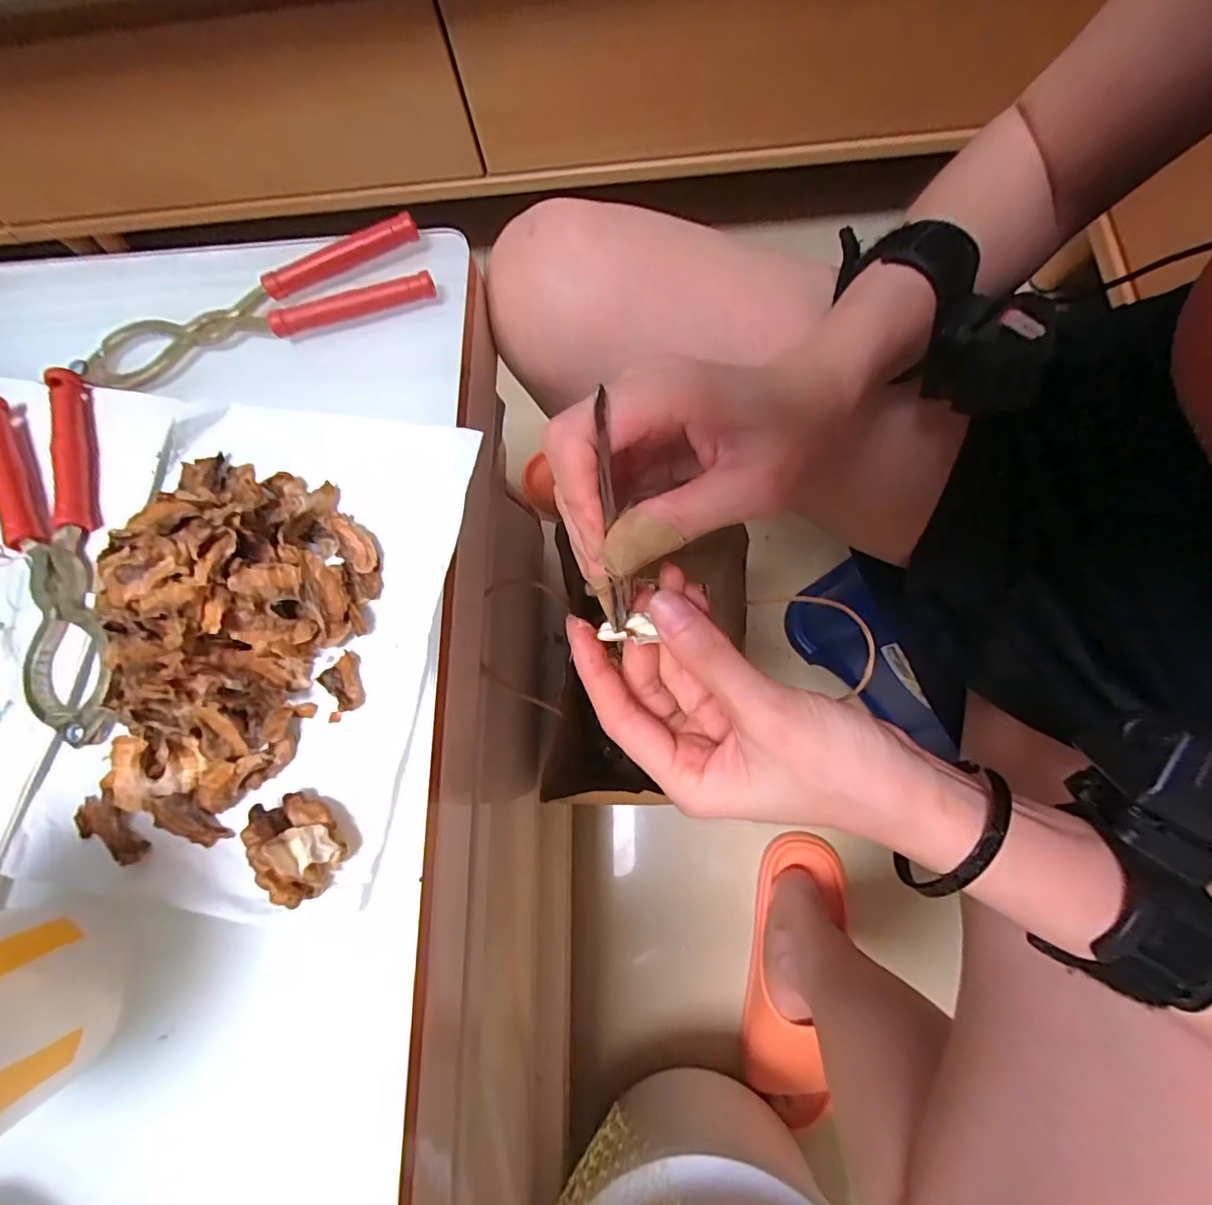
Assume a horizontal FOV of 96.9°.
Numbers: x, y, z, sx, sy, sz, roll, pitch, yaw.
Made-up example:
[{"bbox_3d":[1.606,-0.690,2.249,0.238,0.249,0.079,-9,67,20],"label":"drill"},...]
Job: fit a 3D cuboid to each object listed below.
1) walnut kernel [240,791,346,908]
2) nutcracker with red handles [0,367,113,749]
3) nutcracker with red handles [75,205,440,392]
[{"bbox_3d":[-0.101,0.079,0.178,0.022,0.019,0.034,-34,76,-4],"label":"walnut kernel"},{"bbox_3d":[-0.224,-0.019,0.215,0.042,0.015,0.157,-19,75,-3],"label":"nutcracker with red handles"},{"bbox_3d":[-0.157,-0.132,0.239,0.156,0.018,0.036,-16,75,0],"label":"nutcracker with red handles"}]

